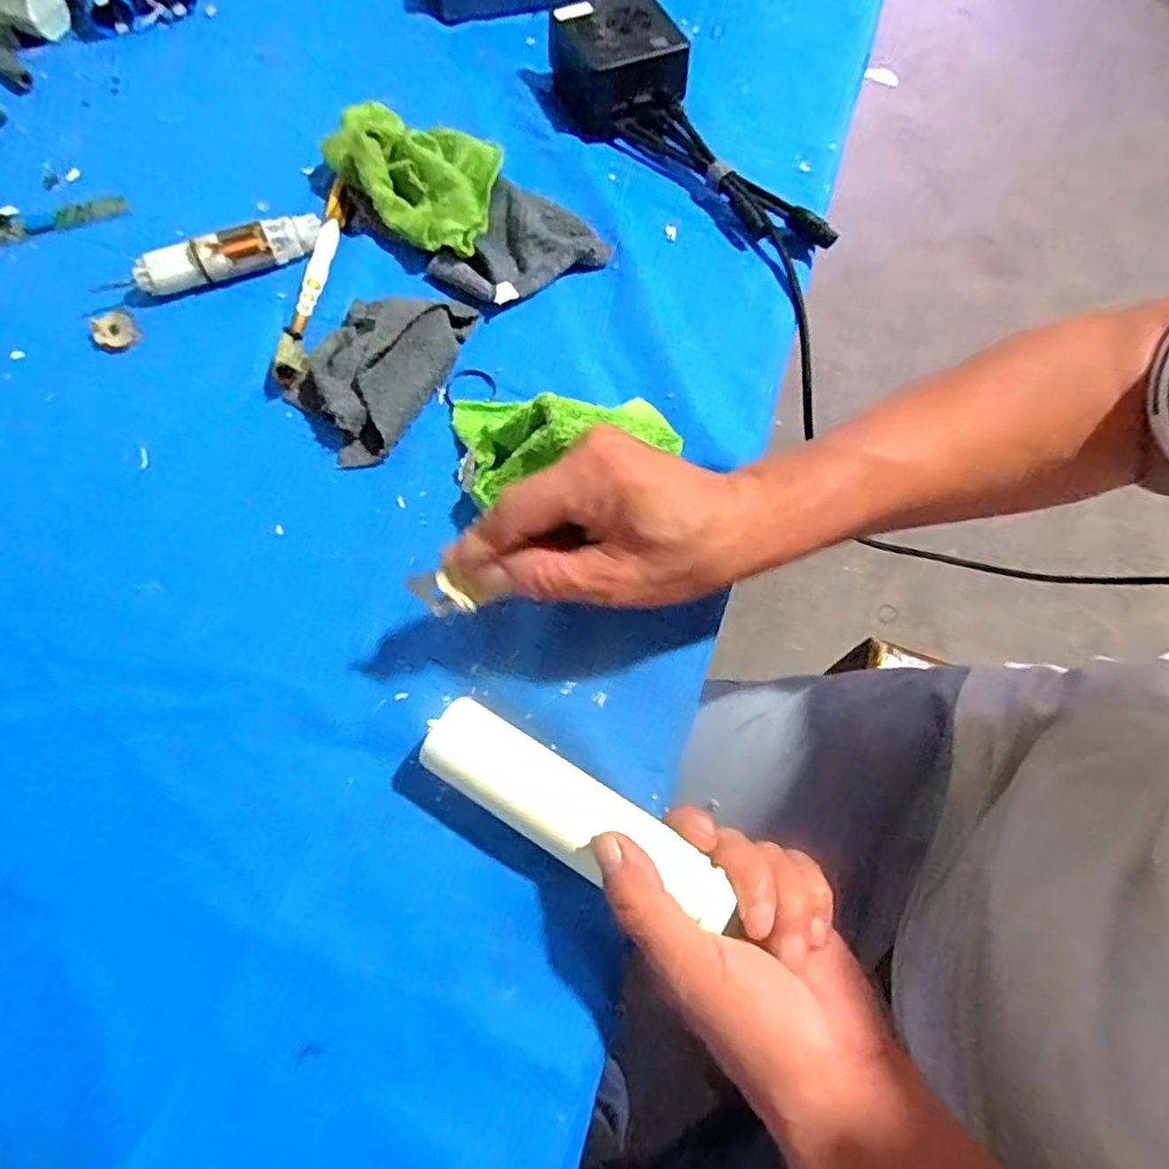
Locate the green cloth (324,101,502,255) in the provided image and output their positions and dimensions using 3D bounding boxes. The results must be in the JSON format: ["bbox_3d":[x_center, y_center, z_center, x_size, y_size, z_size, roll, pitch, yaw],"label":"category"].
[{"bbox_3d":[-0.112,-0.264,0.442,0.117,0.034,0.105,16,68,6],"label":"green cloth"}]

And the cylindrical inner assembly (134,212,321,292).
[{"bbox_3d":[-0.217,-0.203,0.422,0.109,0.024,0.021,-25,70,-10],"label":"cylindrical inner assembly"}]

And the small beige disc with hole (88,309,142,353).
[{"bbox_3d":[-0.283,-0.153,0.412,0.026,0.004,0.032,-28,71,-12],"label":"small beige disc with hole"}]

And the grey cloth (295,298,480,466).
[{"bbox_3d":[-0.116,-0.125,0.392,0.073,0.024,0.110,24,69,9],"label":"grey cloth"}]

